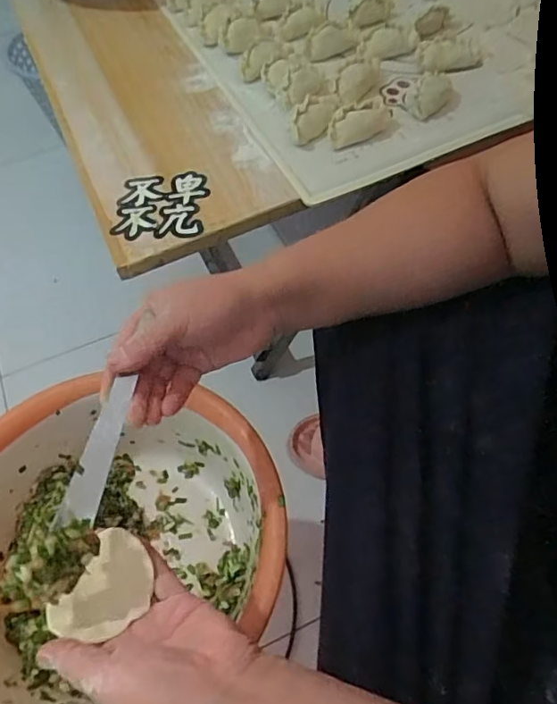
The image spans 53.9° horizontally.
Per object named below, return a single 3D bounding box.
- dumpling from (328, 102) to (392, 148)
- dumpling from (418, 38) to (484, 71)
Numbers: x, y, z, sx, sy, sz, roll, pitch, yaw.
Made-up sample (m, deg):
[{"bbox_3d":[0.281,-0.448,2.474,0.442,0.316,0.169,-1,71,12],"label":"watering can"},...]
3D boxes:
[{"bbox_3d":[0.070,-0.196,0.469,0.057,0.017,0.027,-20,59,-9],"label":"dumpling"},{"bbox_3d":[0.160,-0.277,0.512,0.062,0.015,0.035,-15,59,-7],"label":"dumpling"}]

